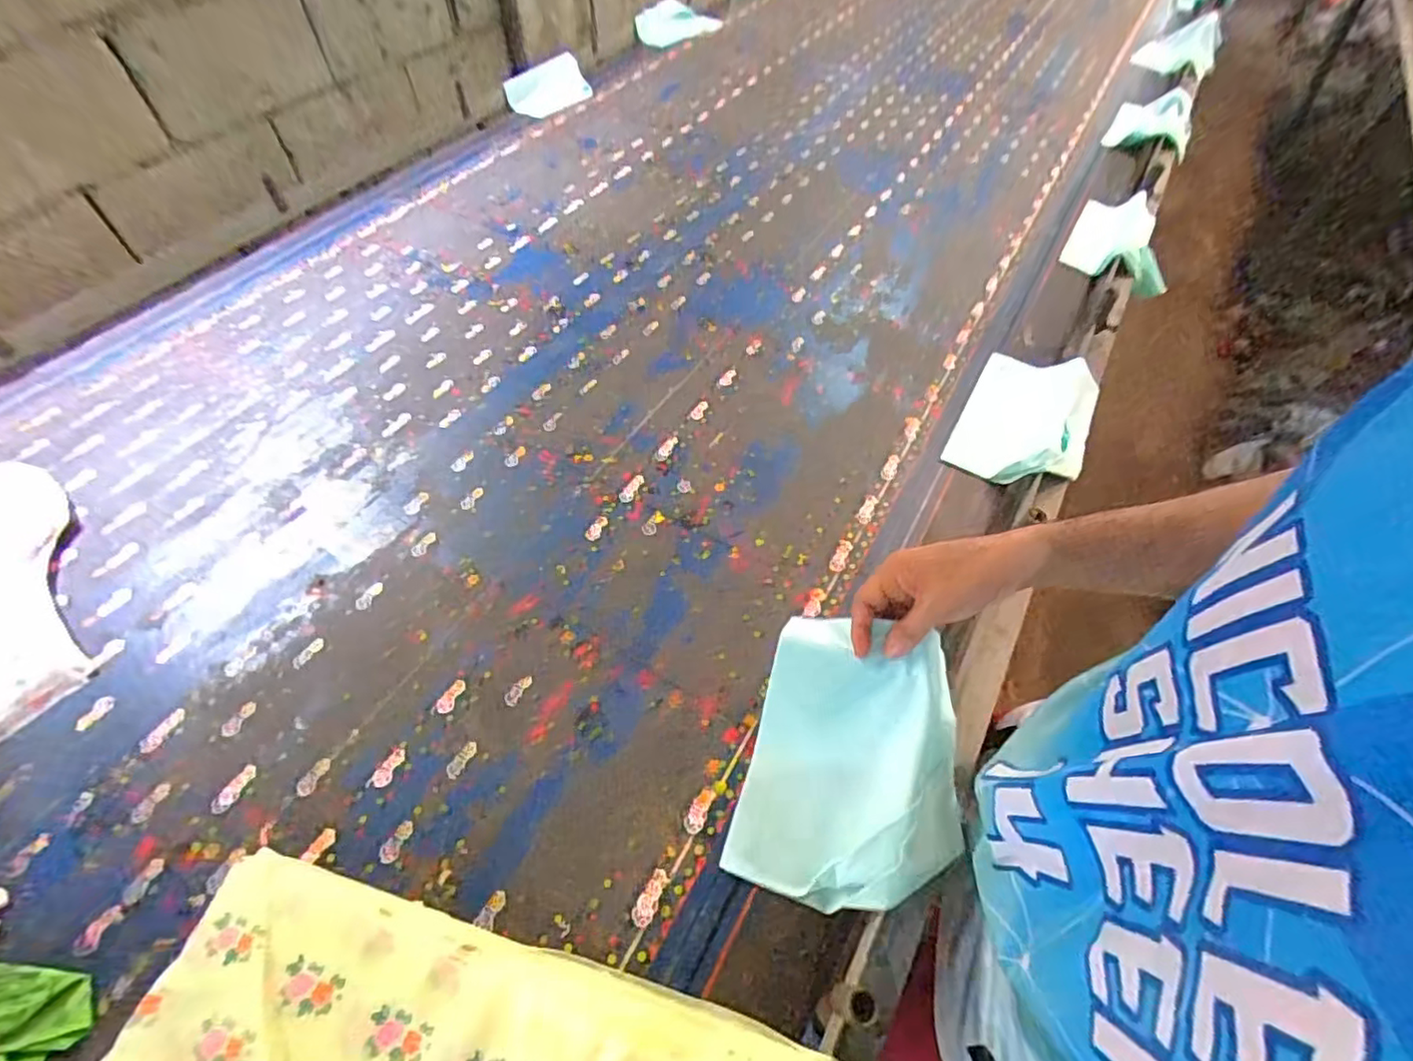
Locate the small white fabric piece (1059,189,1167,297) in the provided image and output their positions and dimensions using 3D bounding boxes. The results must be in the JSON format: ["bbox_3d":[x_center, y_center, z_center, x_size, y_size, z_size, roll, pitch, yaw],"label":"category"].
[{"bbox_3d":[0.716,-0.499,1.072,0.162,0.062,0.252,25,56,19],"label":"small white fabric piece"}]

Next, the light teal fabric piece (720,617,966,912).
[{"bbox_3d":[0.124,0.190,0.518,0.169,0.075,0.203,14,53,12],"label":"light teal fabric piece"}]

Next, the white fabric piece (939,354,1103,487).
[{"bbox_3d":[0.413,-0.149,0.802,0.148,0.053,0.257,20,48,23],"label":"white fabric piece"}]

